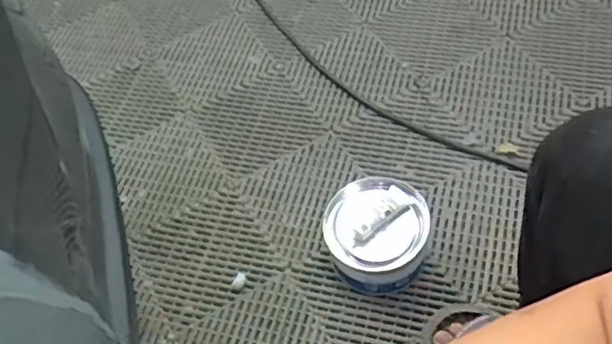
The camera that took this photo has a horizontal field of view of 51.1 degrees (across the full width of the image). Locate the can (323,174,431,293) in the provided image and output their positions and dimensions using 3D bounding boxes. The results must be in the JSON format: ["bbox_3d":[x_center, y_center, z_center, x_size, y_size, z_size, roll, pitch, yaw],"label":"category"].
[{"bbox_3d":[0.108,0.089,0.982,0.150,0.120,0.163,11,57,17],"label":"can"}]

